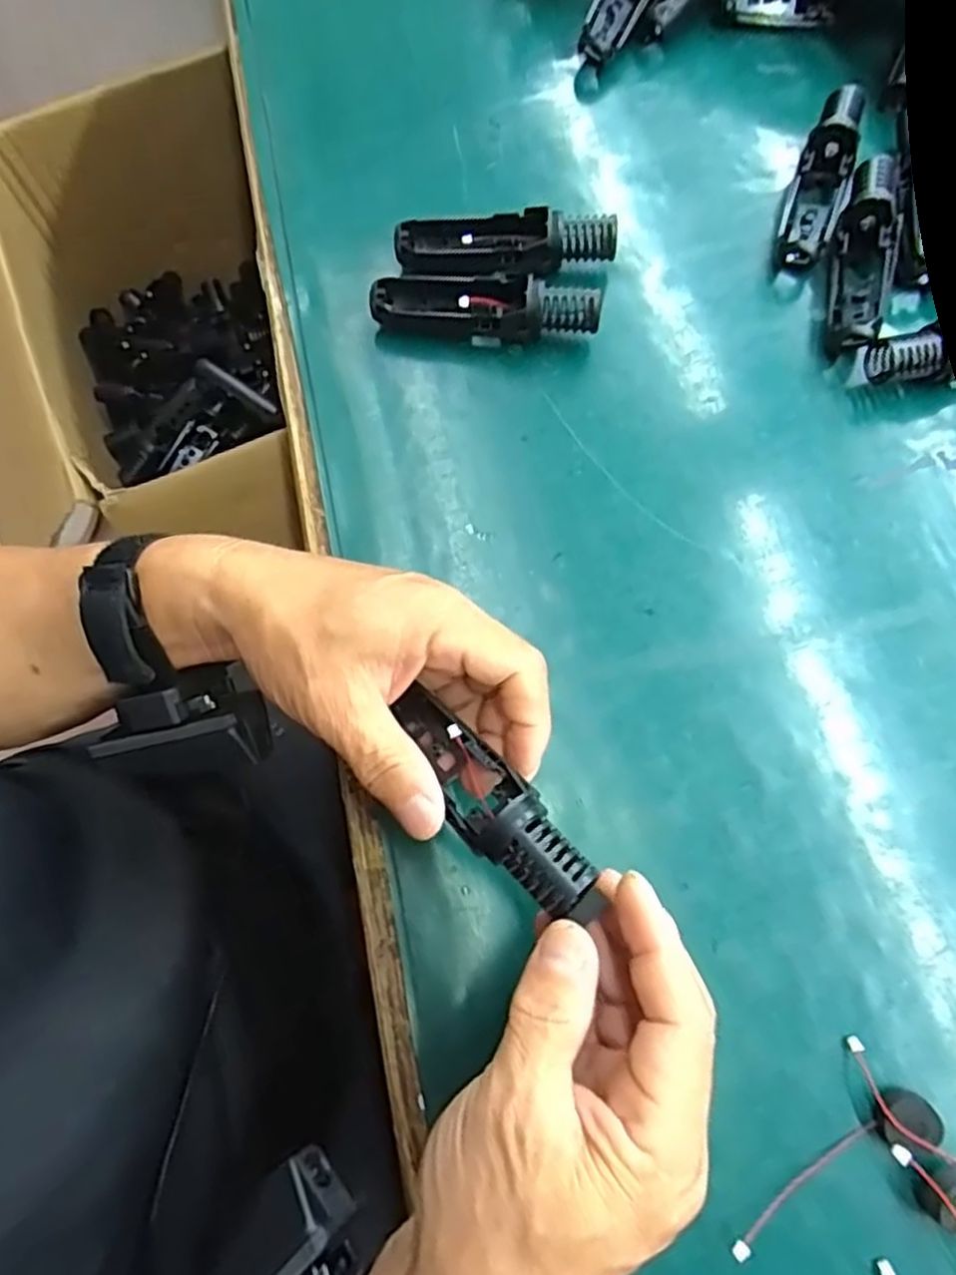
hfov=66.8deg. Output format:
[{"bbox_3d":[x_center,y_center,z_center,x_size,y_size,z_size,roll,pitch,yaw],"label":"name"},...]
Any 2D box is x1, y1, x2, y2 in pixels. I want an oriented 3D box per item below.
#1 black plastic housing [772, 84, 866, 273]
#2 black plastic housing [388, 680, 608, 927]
[{"bbox_3d":[0.200,-0.267,0.420,0.029,0.031,0.115,17,72,7],"label":"black plastic housing"},{"bbox_3d":[0.001,0.060,0.280,0.030,0.031,0.116,-36,50,-11],"label":"black plastic housing"}]

